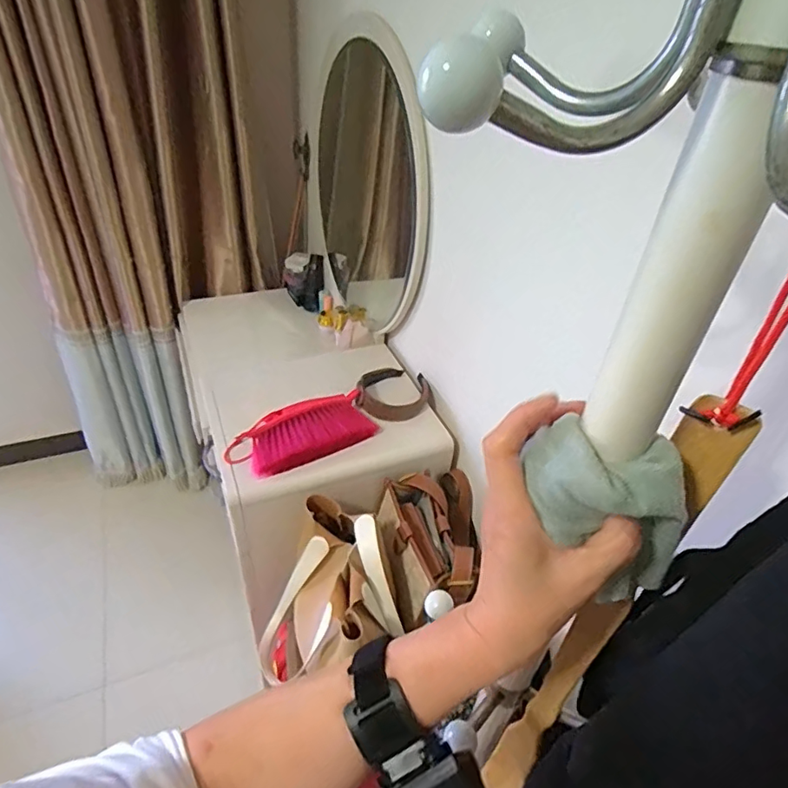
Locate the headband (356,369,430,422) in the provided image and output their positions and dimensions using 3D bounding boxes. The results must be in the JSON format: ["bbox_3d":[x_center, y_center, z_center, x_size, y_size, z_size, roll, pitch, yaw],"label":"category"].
[{"bbox_3d":[0.001,-0.006,1.025,0.134,0.032,0.143,8,39,3],"label":"headband"}]

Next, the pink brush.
[{"bbox_3d":[-0.153,0.062,0.914,0.253,0.054,0.129,-24,47,-32],"label":"pink brush"}]

